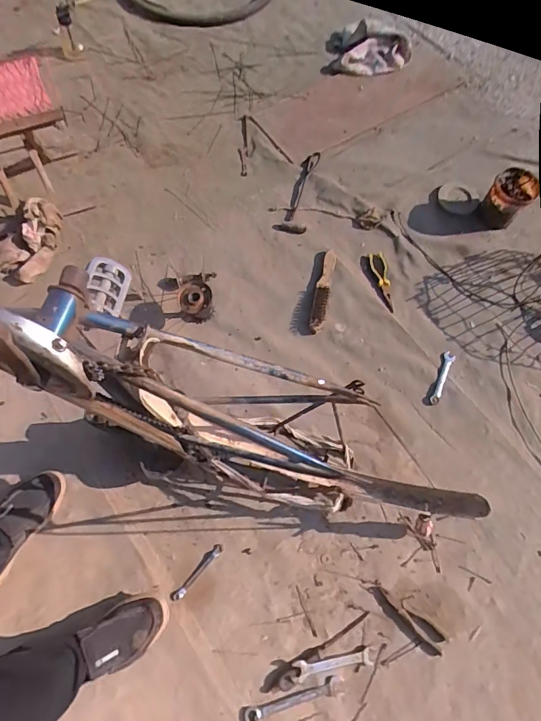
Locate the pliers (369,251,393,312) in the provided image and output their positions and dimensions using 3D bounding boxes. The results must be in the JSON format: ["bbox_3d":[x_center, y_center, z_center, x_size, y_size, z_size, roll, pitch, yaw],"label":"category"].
[{"bbox_3d":[0.300,-0.208,1.189,0.044,0.019,0.172,-10,70,-5],"label":"pliers"}]

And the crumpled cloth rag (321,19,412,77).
[{"bbox_3d":[0.294,-0.927,1.339,0.272,0.077,0.125,-3,70,-3],"label":"crumpled cloth rag"}]

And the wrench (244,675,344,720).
[{"bbox_3d":[0.046,0.668,0.876,0.195,0.006,0.034,-14,70,-7],"label":"wrench"}]

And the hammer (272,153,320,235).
[{"bbox_3d":[0.081,-0.476,1.269,0.087,0.029,0.251,14,82,4],"label":"hammer"}]

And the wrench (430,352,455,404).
[{"bbox_3d":[0.426,0.044,1.111,0.028,0.013,0.144,24,71,7],"label":"wrench"}]

